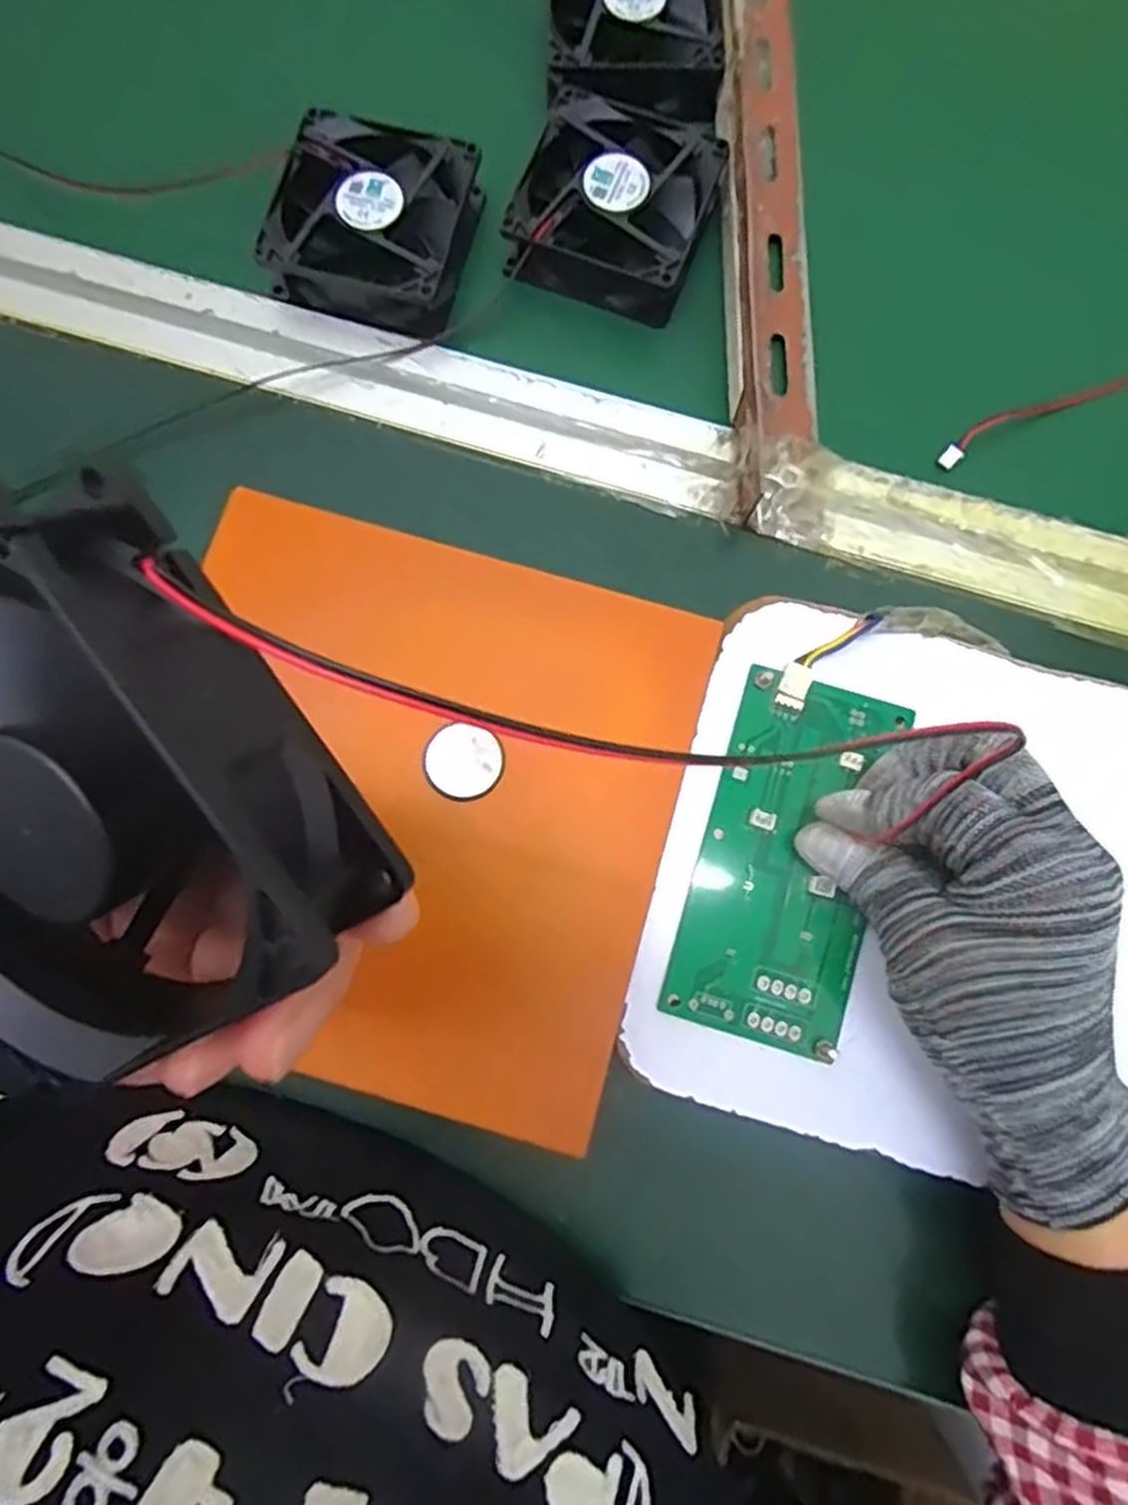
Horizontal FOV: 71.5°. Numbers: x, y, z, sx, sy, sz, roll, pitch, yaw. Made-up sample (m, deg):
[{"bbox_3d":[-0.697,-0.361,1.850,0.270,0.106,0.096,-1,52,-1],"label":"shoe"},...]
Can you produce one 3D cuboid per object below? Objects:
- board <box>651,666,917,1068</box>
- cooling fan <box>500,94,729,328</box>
[{"bbox_3d":[0.083,0.038,0.291,0.065,0.006,0.134,14,81,2],"label":"board"},{"bbox_3d":[0.023,-0.241,0.343,0.078,0.020,0.080,21,78,4],"label":"cooling fan"}]

